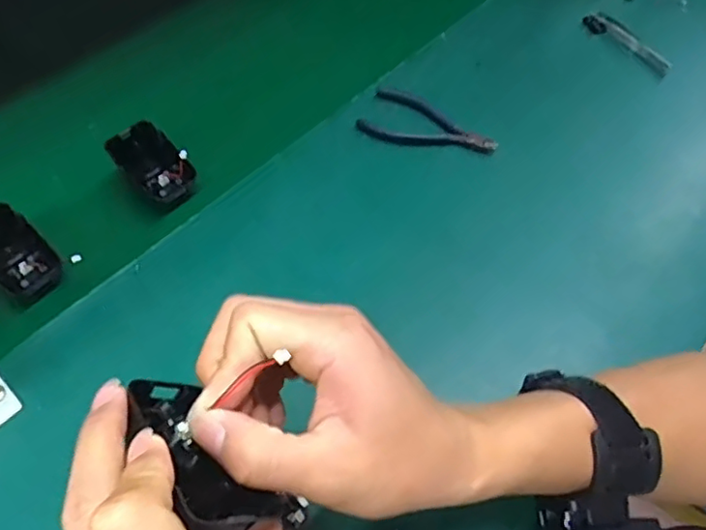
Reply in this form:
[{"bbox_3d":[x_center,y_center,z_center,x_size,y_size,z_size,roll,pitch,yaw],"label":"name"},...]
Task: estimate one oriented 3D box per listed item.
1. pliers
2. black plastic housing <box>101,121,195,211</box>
[{"bbox_3d":[0.071,-0.130,0.548,0.123,0.010,0.057,18,57,12],"label":"pliers"},{"bbox_3d":[-0.167,-0.084,0.498,0.068,0.037,0.044,38,63,23],"label":"black plastic housing"}]

